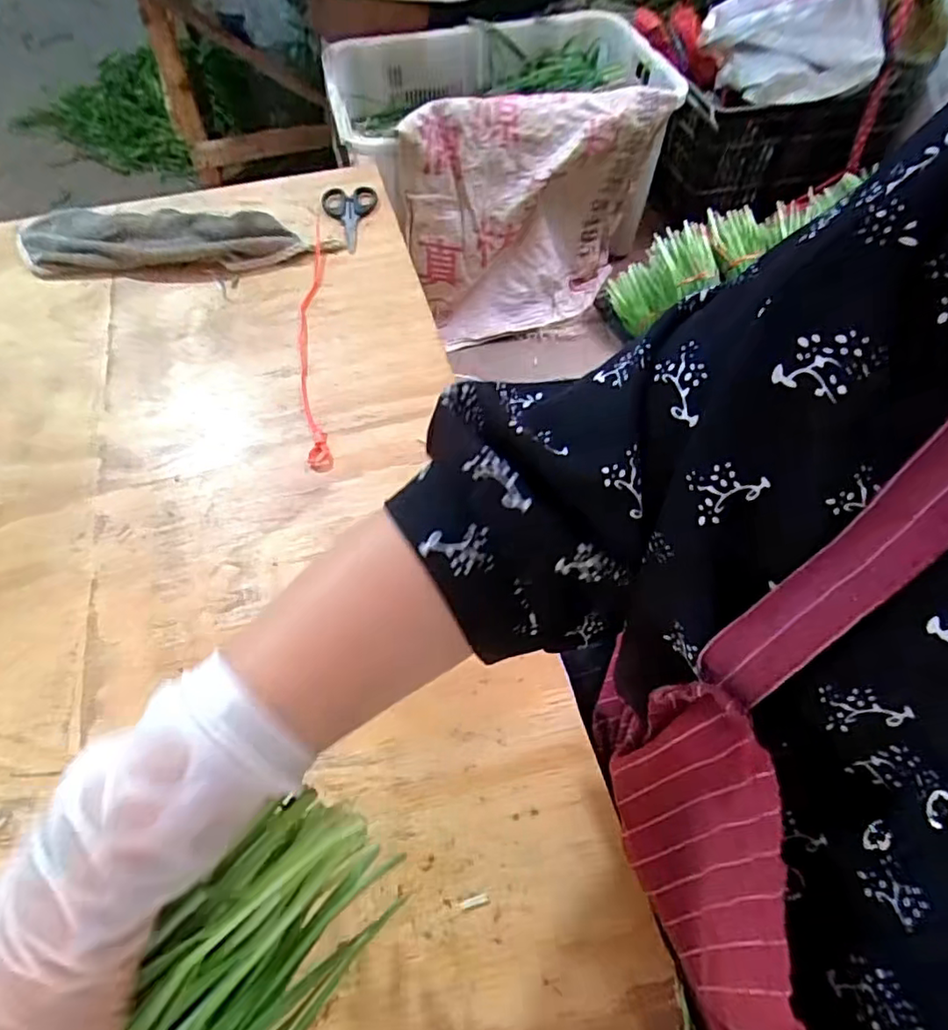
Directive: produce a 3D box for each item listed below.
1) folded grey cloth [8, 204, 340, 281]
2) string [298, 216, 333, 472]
[{"bbox_3d":[-0.322,-0.288,0.641,0.342,0.033,0.111,5,57,5],"label":"folded grey cloth"},{"bbox_3d":[-0.153,-0.176,0.580,0.026,0.010,0.334,-8,57,-4],"label":"string"}]

